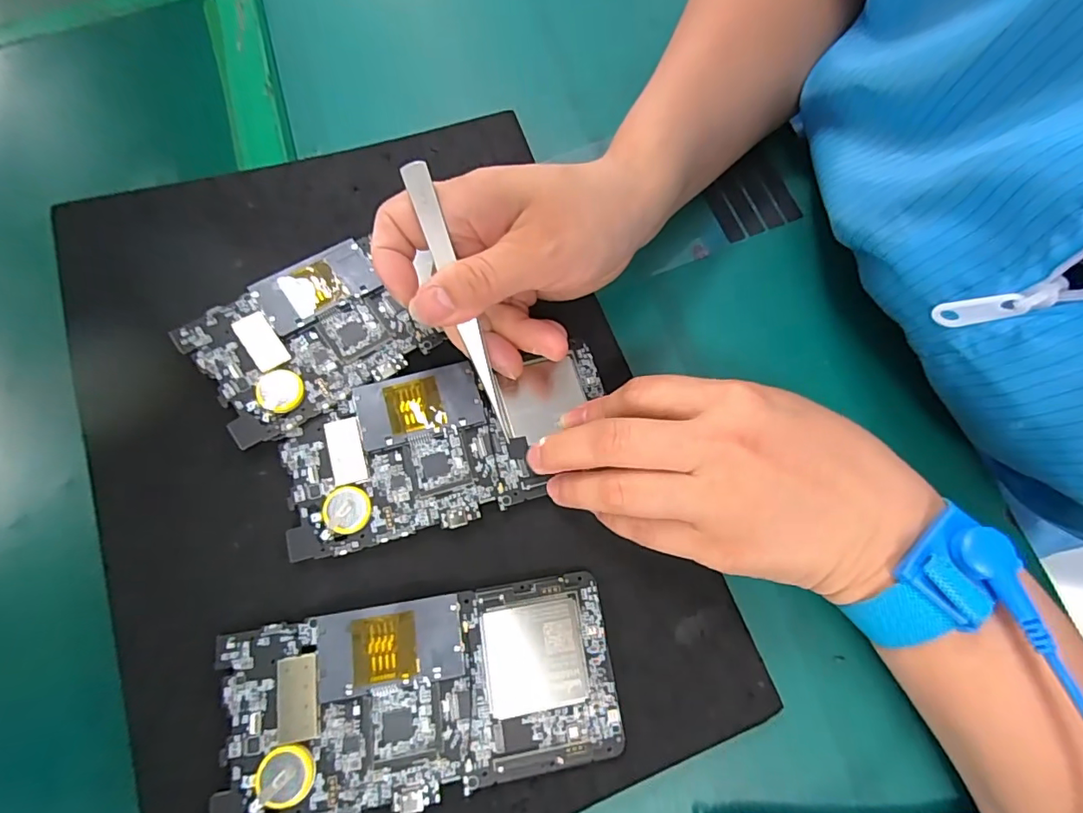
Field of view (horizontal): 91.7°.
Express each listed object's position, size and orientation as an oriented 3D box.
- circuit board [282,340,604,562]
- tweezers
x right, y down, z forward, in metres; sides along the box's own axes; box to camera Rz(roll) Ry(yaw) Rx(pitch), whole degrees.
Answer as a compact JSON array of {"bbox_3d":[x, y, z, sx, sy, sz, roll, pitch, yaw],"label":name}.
[{"bbox_3d":[-0.042,0.018,0.250,0.148,0.012,0.073,-12,75,-11],"label":"circuit board"},{"bbox_3d":[-0.035,-0.042,0.231,0.010,0.008,0.122,-18,110,-6],"label":"tweezers"}]

